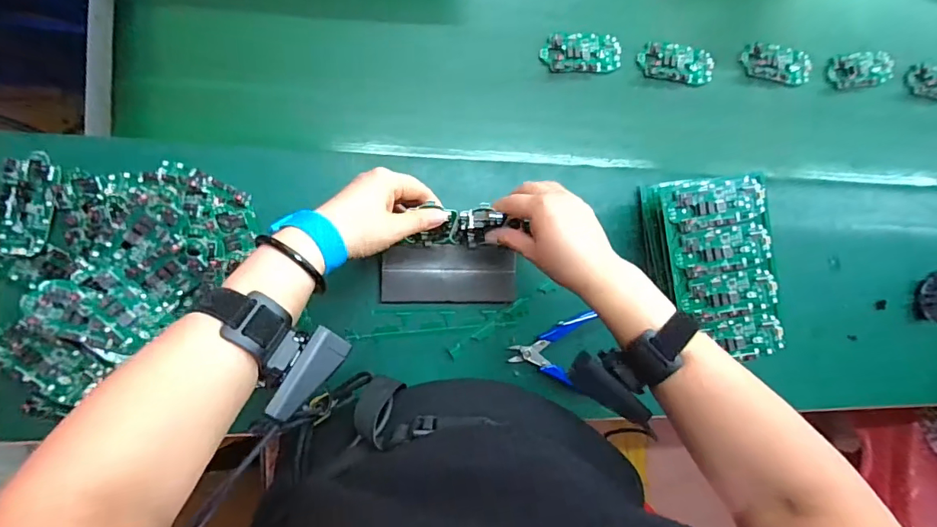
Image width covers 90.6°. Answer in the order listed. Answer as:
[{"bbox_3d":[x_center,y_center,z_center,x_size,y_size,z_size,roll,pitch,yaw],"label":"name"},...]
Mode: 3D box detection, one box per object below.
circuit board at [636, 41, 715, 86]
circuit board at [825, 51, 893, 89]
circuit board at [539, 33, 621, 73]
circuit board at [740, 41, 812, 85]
[{"bbox_3d":[0.260,-0.251,0.580,0.099,0.010,0.046,5,89,-9],"label":"circuit board"},{"bbox_3d":[0.536,-0.263,0.631,0.099,0.013,0.045,-8,91,-9],"label":"circuit board"},{"bbox_3d":[0.136,-0.253,0.557,0.098,0.007,0.046,-5,90,-9],"label":"circuit board"},{"bbox_3d":[0.404,-0.259,0.604,0.104,0.020,0.047,6,88,-9],"label":"circuit board"}]

